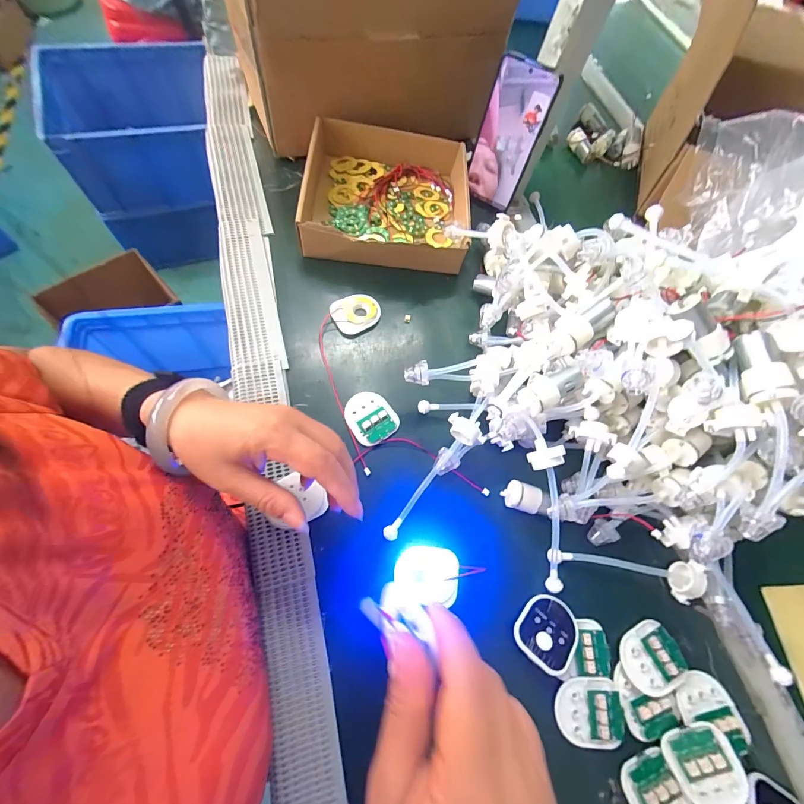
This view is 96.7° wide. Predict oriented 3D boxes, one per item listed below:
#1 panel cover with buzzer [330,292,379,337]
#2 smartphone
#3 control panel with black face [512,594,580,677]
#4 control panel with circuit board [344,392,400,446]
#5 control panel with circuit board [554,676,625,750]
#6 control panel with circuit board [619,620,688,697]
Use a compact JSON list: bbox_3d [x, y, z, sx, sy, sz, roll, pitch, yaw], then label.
[{"bbox_3d":[-0.055,-0.109,0.435,0.057,0.010,0.047,-25,72,-17],"label":"panel cover with buzzer"},{"bbox_3d":[0.138,-0.345,0.479,0.072,0.166,0.012,27,59,5],"label":"smartphone"},{"bbox_3d":[0.132,0.206,0.322,0.057,0.006,0.049,-35,61,-31],"label":"control panel with black face"},{"bbox_3d":[-0.034,0.016,0.387,0.050,0.014,0.057,-34,75,-19],"label":"control panel with circuit board"},{"bbox_3d":[0.160,0.264,0.303,0.055,0.007,0.048,3,67,-6],"label":"control panel with circuit board"},{"bbox_3d":[0.226,0.231,0.321,0.054,0.009,0.049,-16,70,-13],"label":"control panel with circuit board"}]

